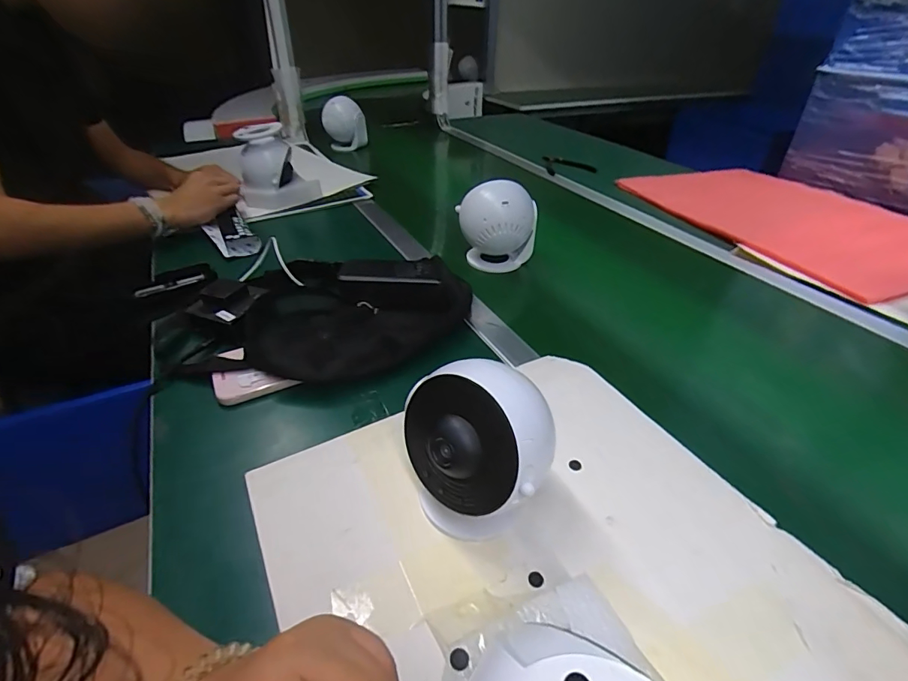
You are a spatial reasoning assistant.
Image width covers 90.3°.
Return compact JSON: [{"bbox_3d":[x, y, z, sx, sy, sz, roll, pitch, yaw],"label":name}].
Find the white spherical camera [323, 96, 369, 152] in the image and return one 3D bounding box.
[{"bbox_3d":[-0.287,-0.561,1.184,0.111,0.125,0.085,-5,34,-13],"label":"white spherical camera"}]

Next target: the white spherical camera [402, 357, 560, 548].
[{"bbox_3d":[0.014,0.082,0.318,0.080,0.123,0.088,2,33,-2],"label":"white spherical camera"}]

